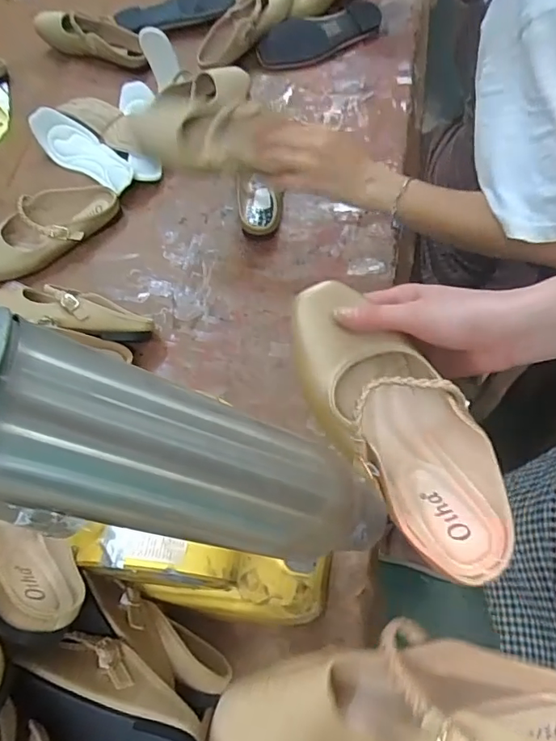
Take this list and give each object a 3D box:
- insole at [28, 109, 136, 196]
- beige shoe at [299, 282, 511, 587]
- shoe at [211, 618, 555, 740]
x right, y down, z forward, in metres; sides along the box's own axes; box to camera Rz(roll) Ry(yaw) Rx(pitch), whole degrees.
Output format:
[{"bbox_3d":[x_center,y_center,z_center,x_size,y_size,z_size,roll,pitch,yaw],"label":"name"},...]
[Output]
[{"bbox_3d":[-0.280,-0.320,0.747,0.072,0.041,0.182,-42,69,-16],"label":"insole"},{"bbox_3d":[0.077,0.029,0.346,0.082,0.050,0.213,-29,69,-11],"label":"beige shoe"},{"bbox_3d":[0.081,0.203,0.303,0.225,0.074,0.085,1,64,-1],"label":"shoe"}]

